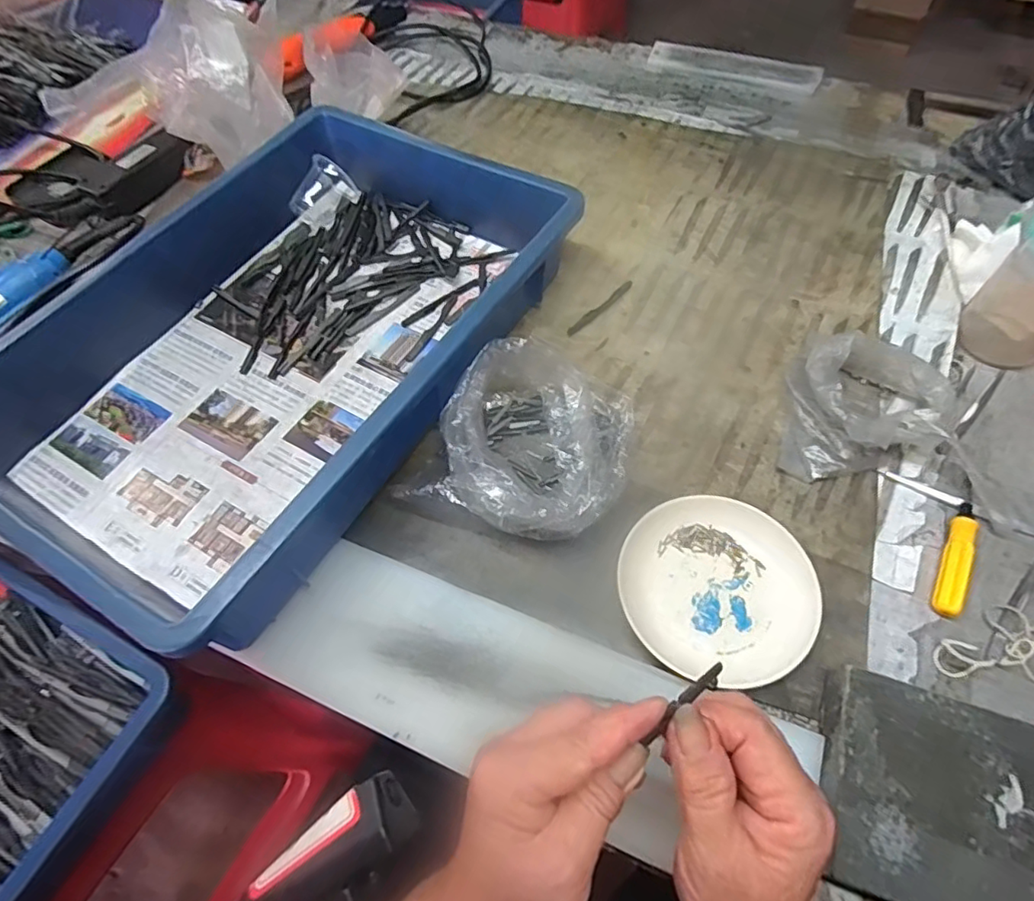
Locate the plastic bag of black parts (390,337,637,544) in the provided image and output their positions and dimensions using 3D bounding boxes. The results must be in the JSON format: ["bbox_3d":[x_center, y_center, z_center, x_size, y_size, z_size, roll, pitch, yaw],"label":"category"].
[{"bbox_3d":[0.011,-0.006,0.399,0.130,0.065,0.142,22,63,15],"label":"plastic bag of black parts"}]

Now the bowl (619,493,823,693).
[{"bbox_3d":[0.125,0.086,0.365,0.112,0.021,0.116,-1,60,2],"label":"bowl"}]

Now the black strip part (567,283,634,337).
[{"bbox_3d":[0.072,-0.125,0.499,0.009,0.004,0.083,40,69,22],"label":"black strip part"}]

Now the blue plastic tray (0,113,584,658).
[{"bbox_3d":[-0.169,-0.097,0.442,0.280,0.085,0.428,26,64,17],"label":"blue plastic tray"}]

